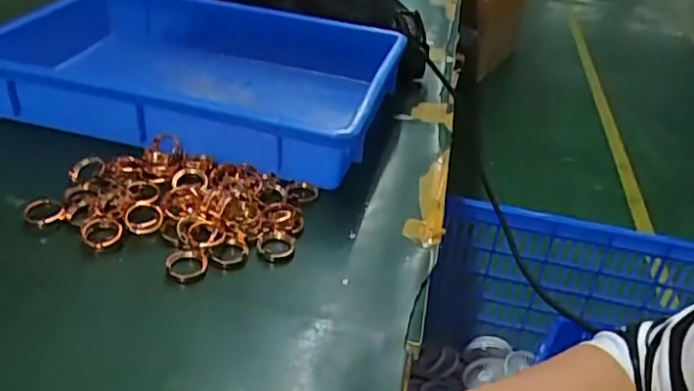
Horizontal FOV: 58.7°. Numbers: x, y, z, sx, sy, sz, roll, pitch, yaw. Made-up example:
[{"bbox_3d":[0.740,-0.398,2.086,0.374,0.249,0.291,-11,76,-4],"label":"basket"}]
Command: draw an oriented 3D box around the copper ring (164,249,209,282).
[{"bbox_3d":[-0.111,0.049,0.426,0.028,0.010,0.026,4,36,-3],"label":"copper ring"}]

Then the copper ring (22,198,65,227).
[{"bbox_3d":[-0.224,0.013,0.456,0.027,0.012,0.022,-23,74,-22],"label":"copper ring"}]

